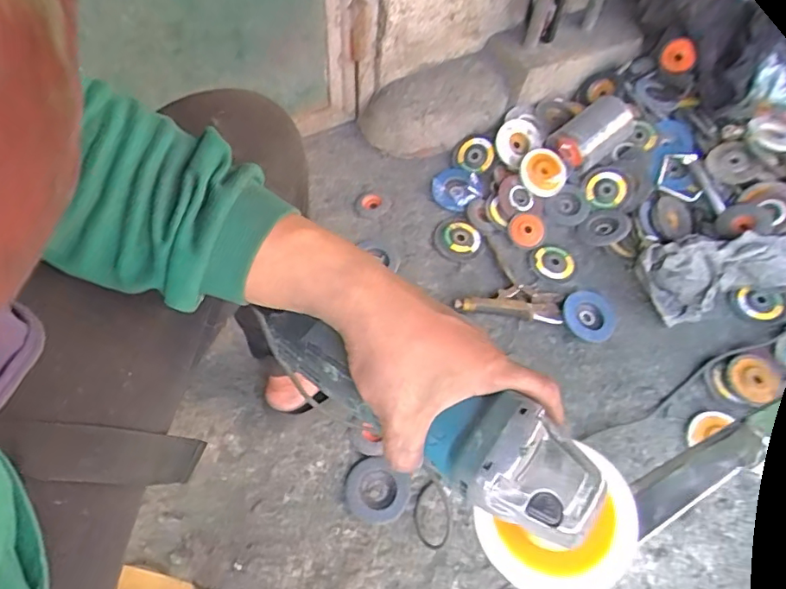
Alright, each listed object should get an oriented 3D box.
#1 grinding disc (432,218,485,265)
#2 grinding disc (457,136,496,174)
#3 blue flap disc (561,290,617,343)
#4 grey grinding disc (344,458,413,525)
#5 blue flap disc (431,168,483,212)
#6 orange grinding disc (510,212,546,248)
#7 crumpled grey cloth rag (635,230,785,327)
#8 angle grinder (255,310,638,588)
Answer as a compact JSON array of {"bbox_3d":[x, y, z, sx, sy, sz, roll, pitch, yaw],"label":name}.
[{"bbox_3d":[0.125,-0.104,1.033,0.093,0.011,0.090,0,72,1],"label":"grinding disc"},{"bbox_3d":[0.169,-0.288,1.107,0.081,0.011,0.077,-1,87,12],"label":"grinding disc"},{"bbox_3d":[0.350,0.039,0.960,0.094,0.015,0.094,1,70,-3],"label":"blue flap disc"},{"bbox_3d":[-0.025,0.291,0.794,0.091,0.019,0.082,27,61,12],"label":"grey grinding disc"},{"bbox_3d":[0.124,-0.212,1.070,0.094,0.017,0.094,1,71,-3],"label":"blue flap disc"},{"bbox_3d":[0.257,-0.124,1.034,0.067,0.017,0.071,1,77,-4],"label":"orange grinding disc"},{"bbox_3d":[0.606,-0.048,0.976,0.284,0.074,0.130,-11,60,-11],"label":"crumpled grey cloth rag"},{"bbox_3d":[0.030,0.083,0.343,0.273,0.090,0.086,32,57,12],"label":"angle grinder"}]

